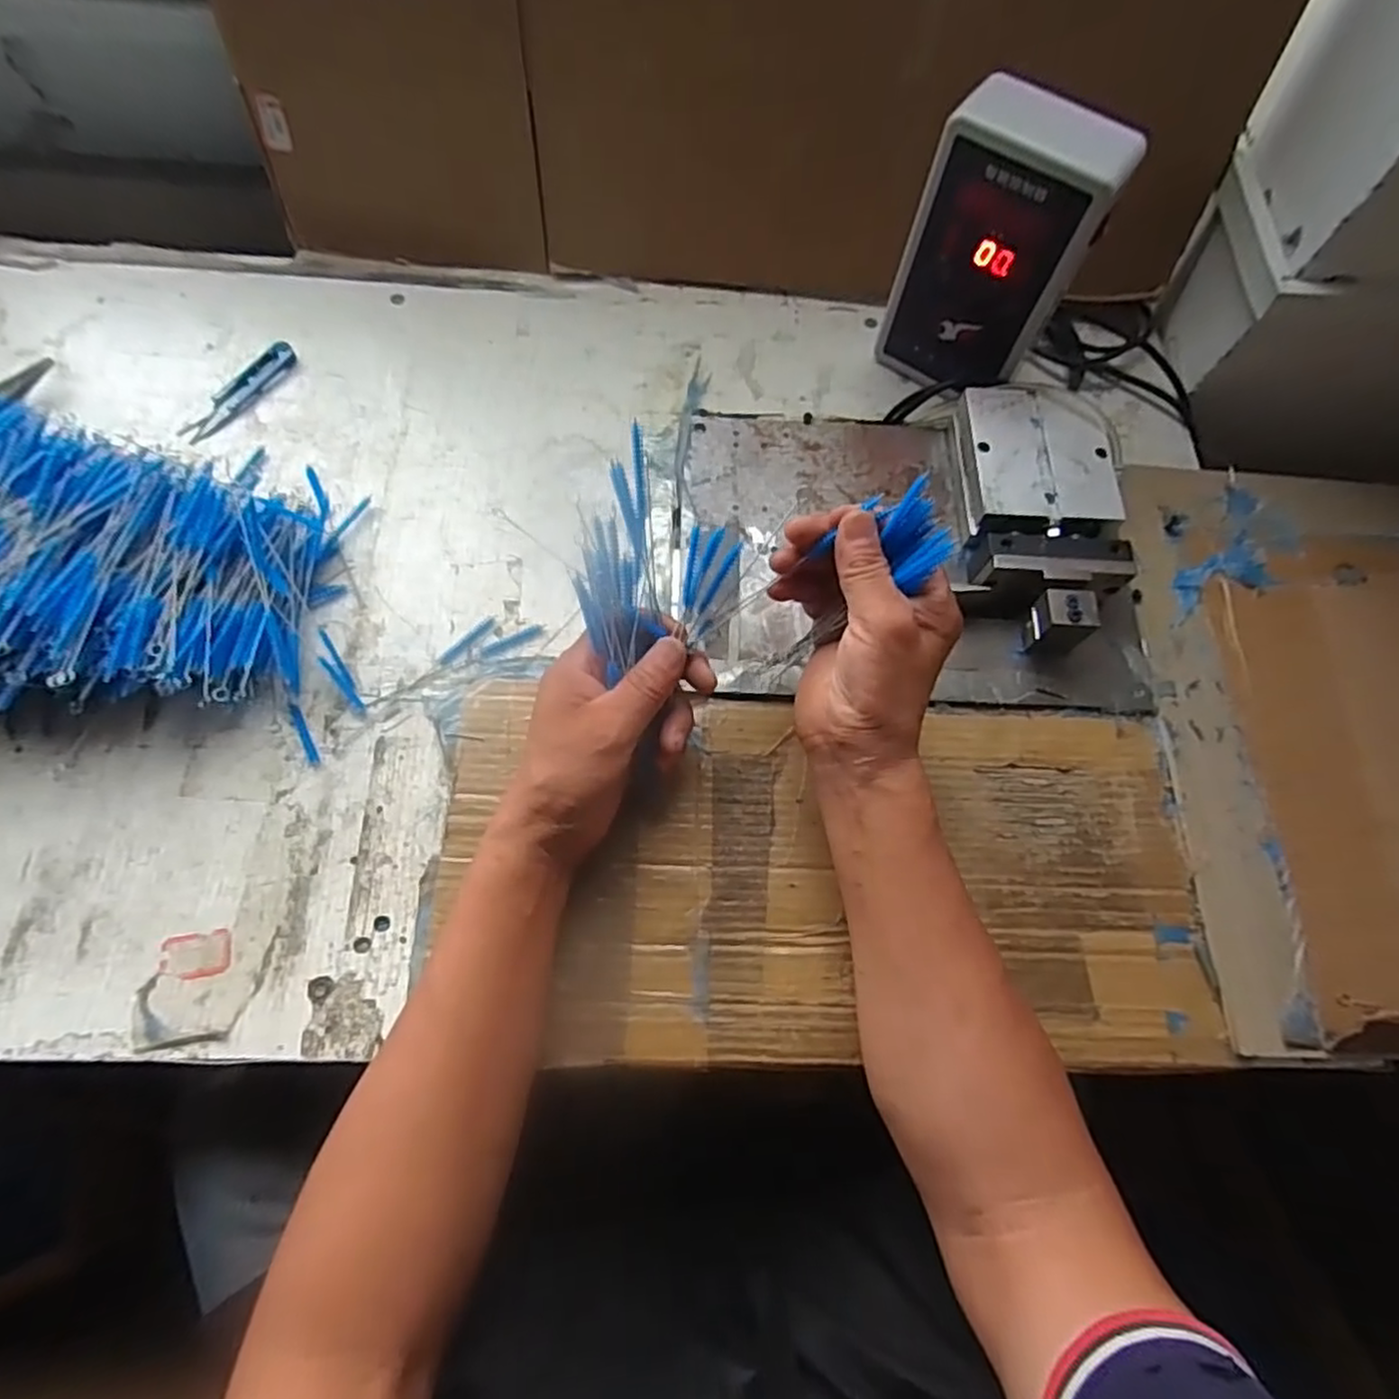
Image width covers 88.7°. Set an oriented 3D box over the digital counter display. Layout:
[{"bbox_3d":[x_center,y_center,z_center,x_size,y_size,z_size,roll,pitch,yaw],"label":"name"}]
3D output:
[{"bbox_3d":[0.200,-0.298,0.496,0.110,0.180,0.059,34,71,11],"label":"digital counter display"}]

